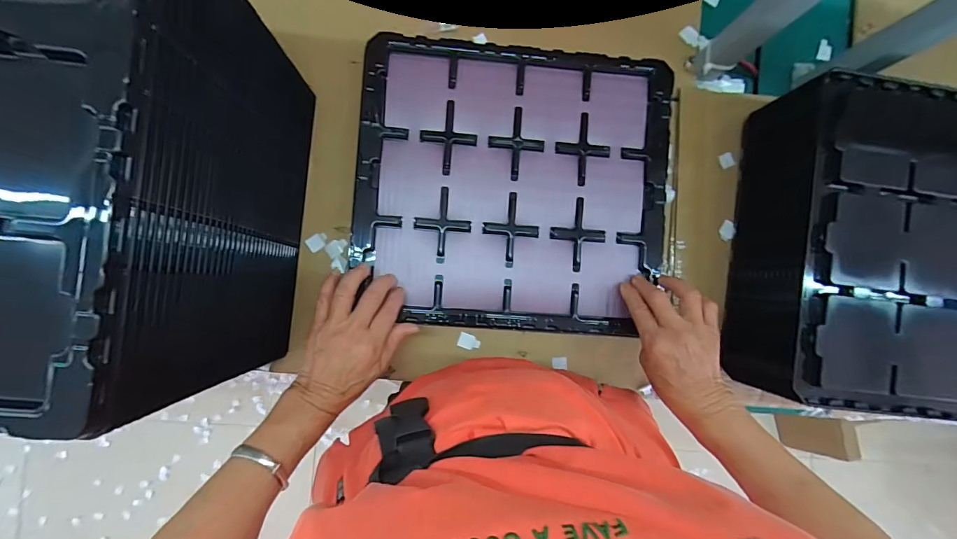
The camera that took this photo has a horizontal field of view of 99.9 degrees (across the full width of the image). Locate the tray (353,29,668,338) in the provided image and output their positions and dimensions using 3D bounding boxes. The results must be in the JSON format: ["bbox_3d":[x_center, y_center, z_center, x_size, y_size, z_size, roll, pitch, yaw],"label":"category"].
[{"bbox_3d":[0.042,-0.100,0.483,0.365,0.019,0.333,5,89,-5],"label":"tray"}]

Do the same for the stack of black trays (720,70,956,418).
[{"bbox_3d":[0.497,-0.008,0.472,0.389,0.130,0.350,7,89,-5],"label":"stack of black trays"}]

